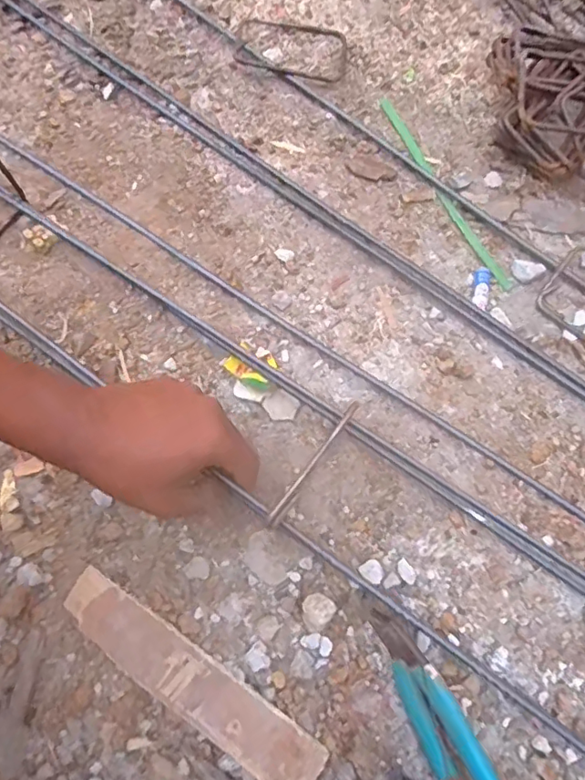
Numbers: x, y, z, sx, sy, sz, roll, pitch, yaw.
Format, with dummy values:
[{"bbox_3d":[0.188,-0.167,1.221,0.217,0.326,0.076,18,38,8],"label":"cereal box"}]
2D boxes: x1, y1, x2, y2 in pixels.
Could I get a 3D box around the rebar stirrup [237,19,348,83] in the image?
[{"bbox_3d":[0.000,-0.360,0.576,0.118,0.008,0.072,9,76,4],"label":"rebar stirrup"}]

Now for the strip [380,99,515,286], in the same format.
[{"bbox_3d":[0.144,-0.193,0.532,0.012,0.005,0.231,-26,77,-5],"label":"strip"}]

